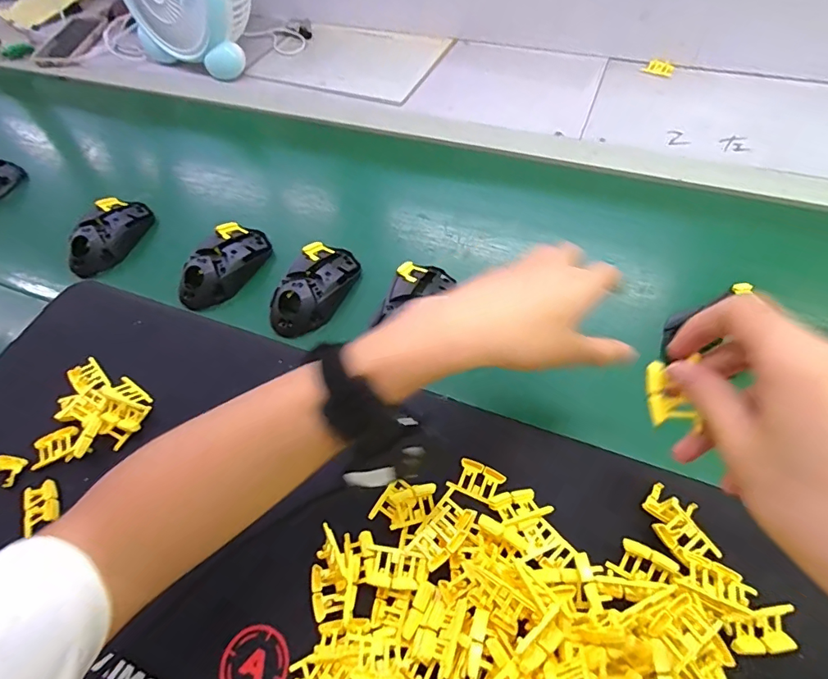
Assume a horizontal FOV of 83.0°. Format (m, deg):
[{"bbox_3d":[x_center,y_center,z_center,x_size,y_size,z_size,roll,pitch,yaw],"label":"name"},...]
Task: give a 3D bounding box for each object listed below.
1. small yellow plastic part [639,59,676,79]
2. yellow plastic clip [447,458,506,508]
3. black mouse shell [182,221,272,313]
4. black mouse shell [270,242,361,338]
[{"bbox_3d":[0.366,-0.406,0.701,0.044,0.009,0.031,29,61,22],"label":"small yellow plastic part"},{"bbox_3d":[0.049,0.110,0.365,0.036,0.006,0.027,21,59,18],"label":"yellow plastic clip"},{"bbox_3d":[-0.214,-0.084,0.525,0.072,0.039,0.113,18,58,16],"label":"black mouse shell"},{"bbox_3d":[-0.103,-0.056,0.490,0.061,0.032,0.117,16,57,15],"label":"black mouse shell"}]

